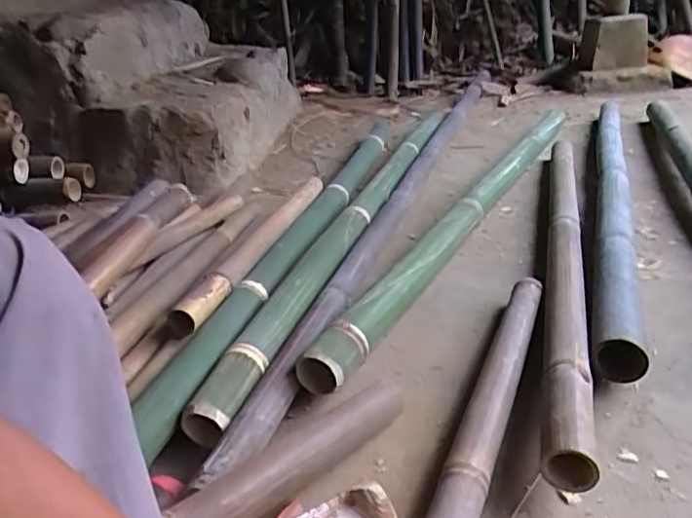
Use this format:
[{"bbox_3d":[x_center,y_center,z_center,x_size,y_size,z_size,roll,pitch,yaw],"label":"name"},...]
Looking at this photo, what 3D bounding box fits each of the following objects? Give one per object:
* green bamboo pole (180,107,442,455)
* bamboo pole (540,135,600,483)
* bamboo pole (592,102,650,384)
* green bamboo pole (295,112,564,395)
[{"bbox_3d":[0.022,-0.073,1.182,0.059,0.061,1.166,6,31,21],"label":"green bamboo pole"},{"bbox_3d":[0.354,-0.030,0.971,0.058,0.044,0.974,3,28,18],"label":"bamboo pole"},{"bbox_3d":[0.527,-0.120,1.178,0.060,0.084,1.110,5,31,20],"label":"bamboo pole"},{"bbox_3d":[0.239,-0.090,1.158,0.059,0.059,1.056,12,32,31],"label":"green bamboo pole"}]

